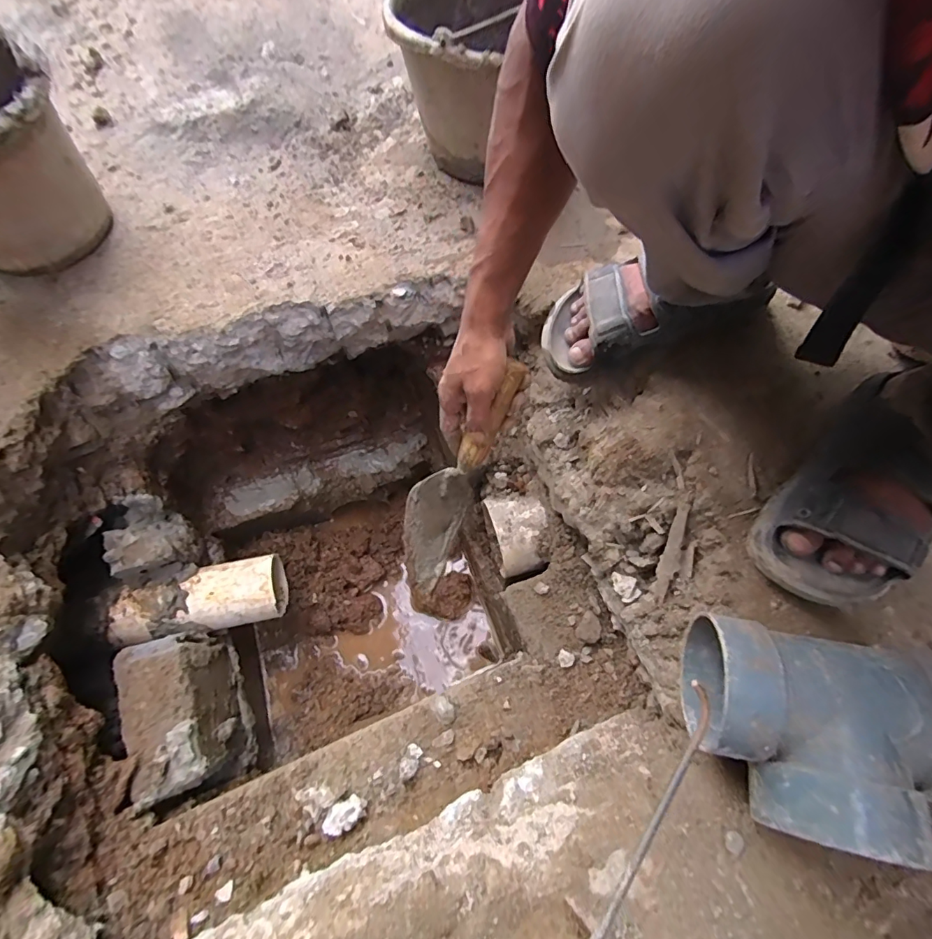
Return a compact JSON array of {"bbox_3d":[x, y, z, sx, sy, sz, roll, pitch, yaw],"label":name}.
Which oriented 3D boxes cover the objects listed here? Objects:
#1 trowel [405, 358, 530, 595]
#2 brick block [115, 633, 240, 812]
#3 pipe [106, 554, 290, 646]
[{"bbox_3d":[-0.003,0.013,0.519,0.069,0.288,0.075,36,29,15],"label":"trowel"},{"bbox_3d":[-0.343,0.291,0.575,0.080,0.140,0.175,-21,67,-10],"label":"brick block"},{"bbox_3d":[-0.367,0.181,0.653,0.208,0.073,0.088,-13,66,-6],"label":"pipe"}]

